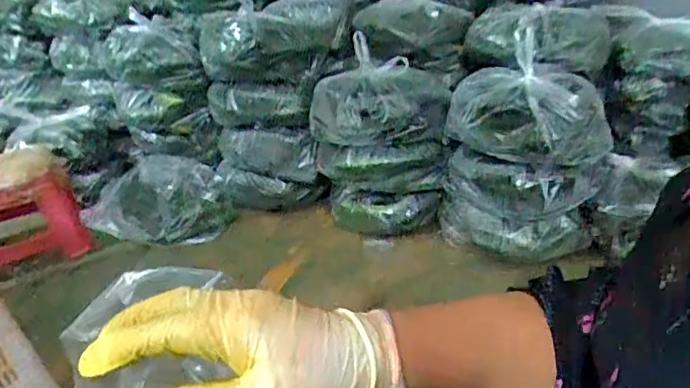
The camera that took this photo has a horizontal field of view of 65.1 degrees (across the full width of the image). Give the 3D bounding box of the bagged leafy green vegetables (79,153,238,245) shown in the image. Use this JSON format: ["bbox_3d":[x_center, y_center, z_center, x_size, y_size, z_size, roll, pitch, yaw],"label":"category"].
[{"bbox_3d":[-0.522,0.018,1.537,0.376,0.214,0.146,-7,30,-3],"label":"bagged leafy green vegetables"}]

